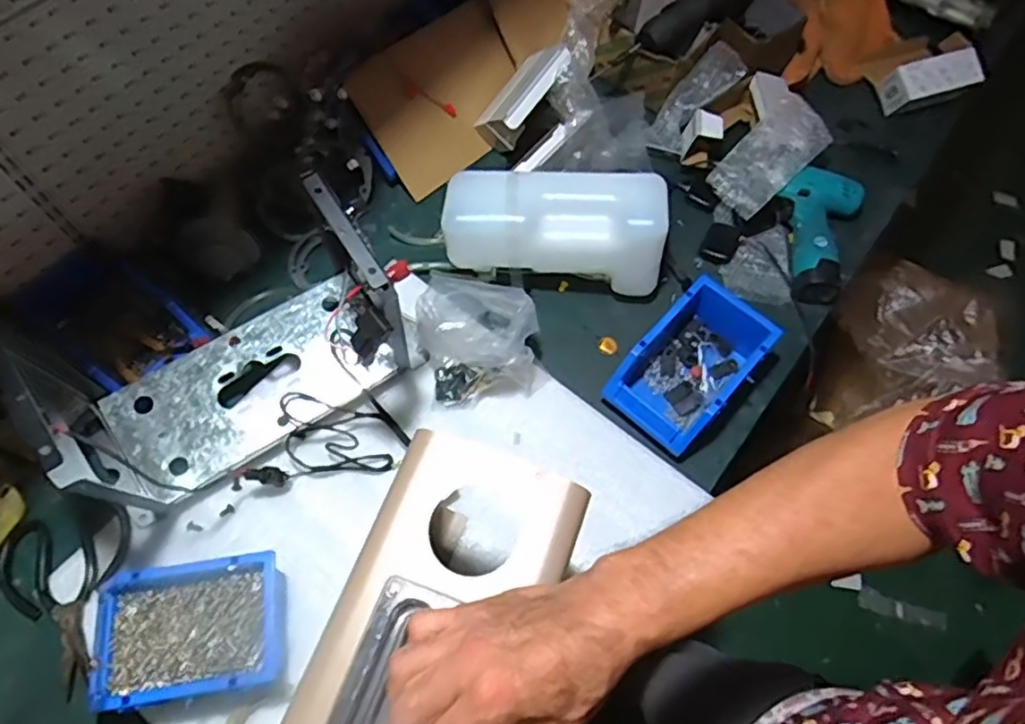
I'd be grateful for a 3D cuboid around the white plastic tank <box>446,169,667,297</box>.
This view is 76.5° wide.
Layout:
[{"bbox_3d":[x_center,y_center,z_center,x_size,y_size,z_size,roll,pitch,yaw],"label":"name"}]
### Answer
[{"bbox_3d":[0.049,-0.157,0.793,0.257,0.129,0.107,3,64,-1],"label":"white plastic tank"}]

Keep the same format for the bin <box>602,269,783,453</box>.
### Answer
[{"bbox_3d":[0.208,0.003,0.757,0.112,0.075,0.177,40,70,16],"label":"bin"}]

